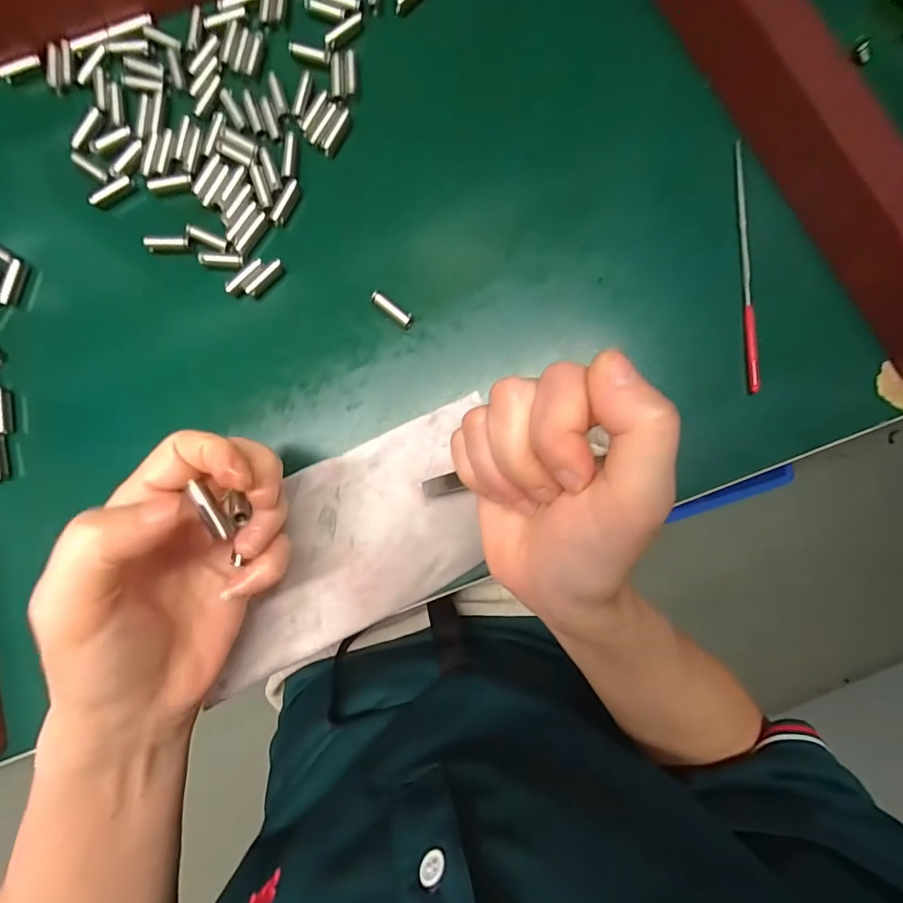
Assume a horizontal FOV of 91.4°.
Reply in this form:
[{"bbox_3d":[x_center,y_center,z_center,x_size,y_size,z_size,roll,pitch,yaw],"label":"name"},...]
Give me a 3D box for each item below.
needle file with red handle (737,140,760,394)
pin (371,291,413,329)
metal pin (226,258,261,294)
[{"bbox_3d":[0.157,-0.094,0.233,0.004,0.008,0.127,-2,87,0],"label":"needle file with red handle"},{"bbox_3d":[-0.032,-0.076,0.238,0.026,0.008,0.007,40,88,2],"label":"pin"},{"bbox_3d":[-0.113,-0.096,0.240,0.024,0.004,0.007,-41,88,-2],"label":"metal pin"}]

